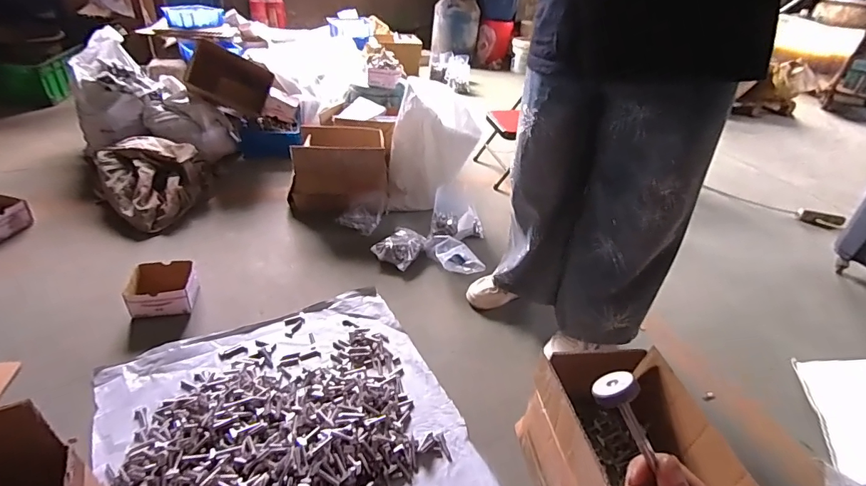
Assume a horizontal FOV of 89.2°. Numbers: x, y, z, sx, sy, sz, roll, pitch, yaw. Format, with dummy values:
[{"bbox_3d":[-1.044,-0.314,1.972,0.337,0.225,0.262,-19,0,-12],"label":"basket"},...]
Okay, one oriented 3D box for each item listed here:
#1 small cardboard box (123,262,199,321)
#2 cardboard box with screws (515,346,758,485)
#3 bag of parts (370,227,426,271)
[{"bbox_3d":[-0.759,0.133,1.234,0.162,0.091,0.152,-4,34,-17],"label":"small cardboard box"},{"bbox_3d":[0.347,0.410,0.800,0.263,0.246,0.328,1,33,-10],"label":"cardboard box with screws"},{"bbox_3d":[-0.117,0.017,1.552,0.146,0.060,0.178,19,34,18],"label":"bag of parts"}]

